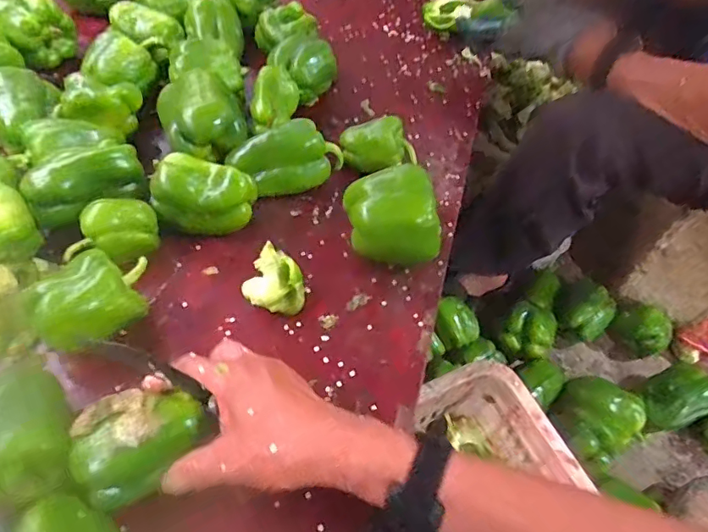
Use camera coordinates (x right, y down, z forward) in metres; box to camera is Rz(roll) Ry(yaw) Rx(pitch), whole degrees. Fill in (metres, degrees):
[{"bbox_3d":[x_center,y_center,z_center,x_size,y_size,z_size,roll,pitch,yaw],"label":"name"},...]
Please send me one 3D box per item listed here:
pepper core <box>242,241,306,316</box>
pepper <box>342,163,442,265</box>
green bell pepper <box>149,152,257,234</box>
[{"bbox_3d":[-0.075,0.019,0.523,0.053,0.053,0.046,18,53,8],"label":"pepper core"},{"bbox_3d":[0.039,-0.045,0.555,0.088,0.092,0.093,-7,54,-11],"label":"pepper"},{"bbox_3d":[-0.161,-0.068,0.574,0.101,0.073,0.070,14,53,5],"label":"green bell pepper"}]

